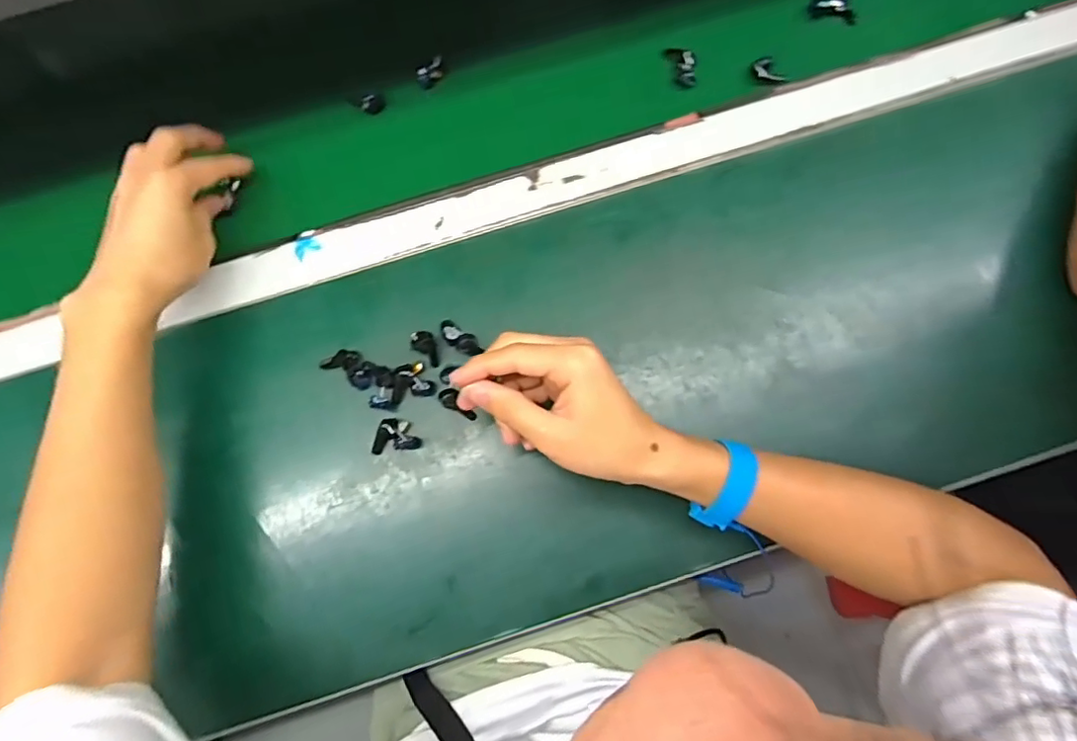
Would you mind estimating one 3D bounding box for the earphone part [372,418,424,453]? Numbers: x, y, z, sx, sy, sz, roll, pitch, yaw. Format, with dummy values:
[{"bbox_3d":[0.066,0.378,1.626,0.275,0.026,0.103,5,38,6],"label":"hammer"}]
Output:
[{"bbox_3d":[-0.107,0.048,0.423,0.035,0.014,0.024,-7,78,-1],"label":"earphone part"}]

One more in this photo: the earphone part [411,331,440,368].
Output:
[{"bbox_3d":[-0.085,-0.017,0.433,0.017,0.010,0.031,-32,122,-6],"label":"earphone part"}]

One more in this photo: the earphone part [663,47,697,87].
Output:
[{"bbox_3d":[0.119,-0.256,0.479,0.026,0.012,0.033,3,78,1],"label":"earphone part"}]

